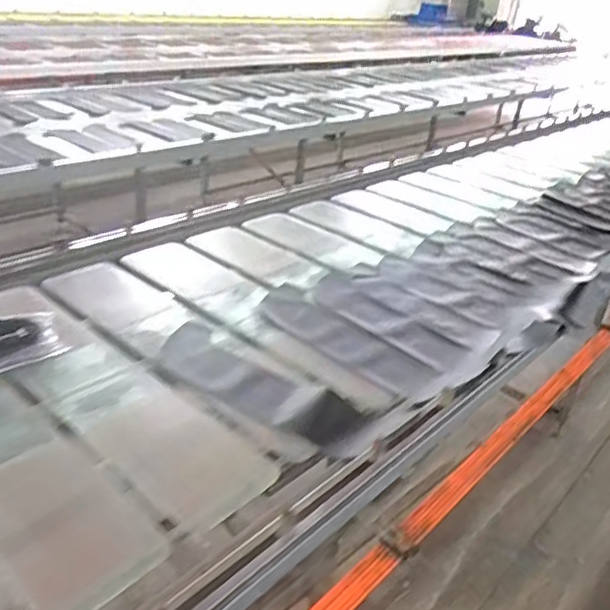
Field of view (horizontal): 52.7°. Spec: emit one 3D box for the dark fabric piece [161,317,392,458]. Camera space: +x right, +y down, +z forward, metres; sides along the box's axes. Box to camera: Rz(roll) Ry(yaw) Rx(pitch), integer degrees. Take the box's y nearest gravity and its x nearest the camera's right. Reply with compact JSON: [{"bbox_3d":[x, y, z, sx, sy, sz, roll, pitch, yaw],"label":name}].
[{"bbox_3d":[-0.094,0.165,1.243,0.555,0.029,0.155,26,35,32],"label":"dark fabric piece"}]

